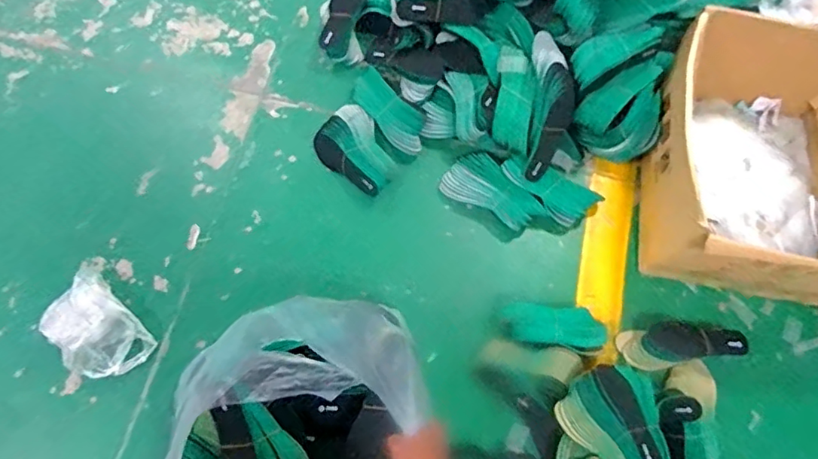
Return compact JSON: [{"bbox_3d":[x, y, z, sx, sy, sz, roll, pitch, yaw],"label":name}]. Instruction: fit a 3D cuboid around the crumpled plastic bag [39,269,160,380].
[{"bbox_3d":[-0.810,0.244,1.385,0.300,0.096,0.184,41,72,12],"label":"crumpled plastic bag"}]

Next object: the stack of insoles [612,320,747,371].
[{"bbox_3d":[0.725,0.308,1.468,0.320,0.055,0.128,-7,68,12],"label":"stack of insoles"}]

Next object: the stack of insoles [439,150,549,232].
[{"bbox_3d":[0.233,-0.096,1.580,0.276,0.062,0.156,43,72,13],"label":"stack of insoles"}]

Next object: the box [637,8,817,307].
[{"bbox_3d":[1.034,-0.244,1.562,0.670,0.288,0.853,9,68,0],"label":"box"}]

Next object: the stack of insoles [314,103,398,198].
[{"bbox_3d":[-0.151,-0.235,1.617,0.186,0.072,0.265,-41,76,-17],"label":"stack of insoles"}]

